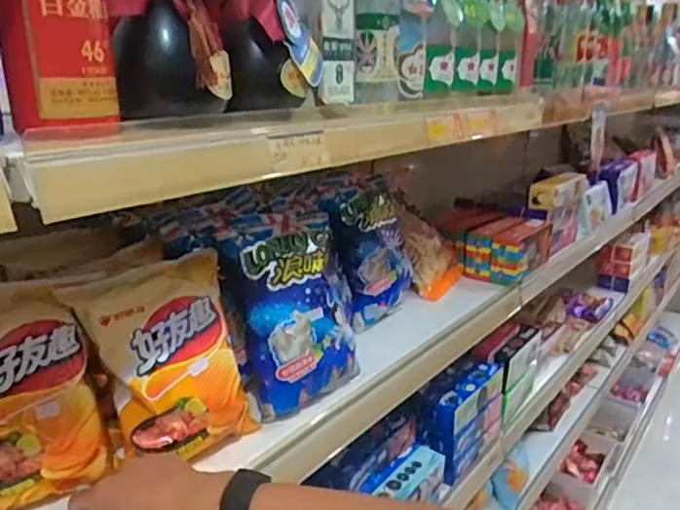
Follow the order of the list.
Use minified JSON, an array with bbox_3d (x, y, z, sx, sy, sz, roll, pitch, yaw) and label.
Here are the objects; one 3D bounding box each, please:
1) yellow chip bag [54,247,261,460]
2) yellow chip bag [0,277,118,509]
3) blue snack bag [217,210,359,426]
[{"bbox_3d":[-0.178,0.107,0.600,0.152,0.211,0.074,-20,-9,-37],"label":"yellow chip bag"},{"bbox_3d":[-0.304,0.128,0.541,0.135,0.208,0.060,-9,0,-29],"label":"yellow chip bag"},{"bbox_3d":[-0.050,0.070,0.699,0.090,0.199,0.147,16,23,40],"label":"blue snack bag"}]

